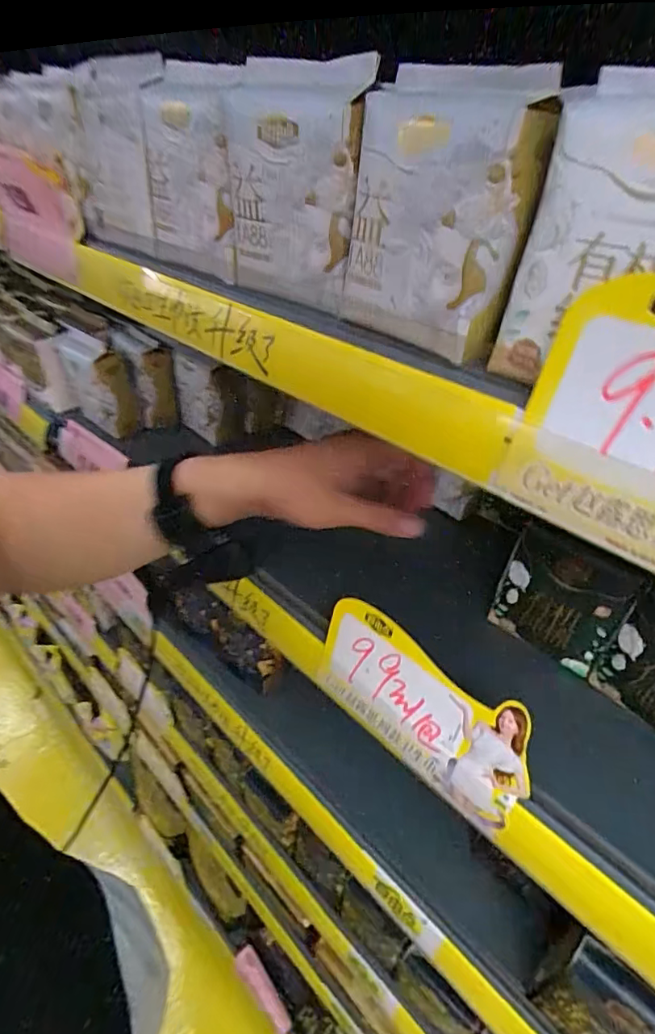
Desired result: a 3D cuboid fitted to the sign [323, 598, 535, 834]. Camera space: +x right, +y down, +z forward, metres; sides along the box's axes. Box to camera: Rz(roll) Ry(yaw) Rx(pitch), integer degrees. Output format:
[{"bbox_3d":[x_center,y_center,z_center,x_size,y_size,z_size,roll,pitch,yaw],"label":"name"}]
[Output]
[{"bbox_3d":[0.062,0.137,0.382,0.172,0.099,0.005,31,29,33],"label":"sign"}]

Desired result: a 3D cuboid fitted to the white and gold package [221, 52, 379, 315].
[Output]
[{"bbox_3d":[-0.021,-0.184,0.294,0.034,0.111,0.094,-19,43,-30],"label":"white and gold package"}]

